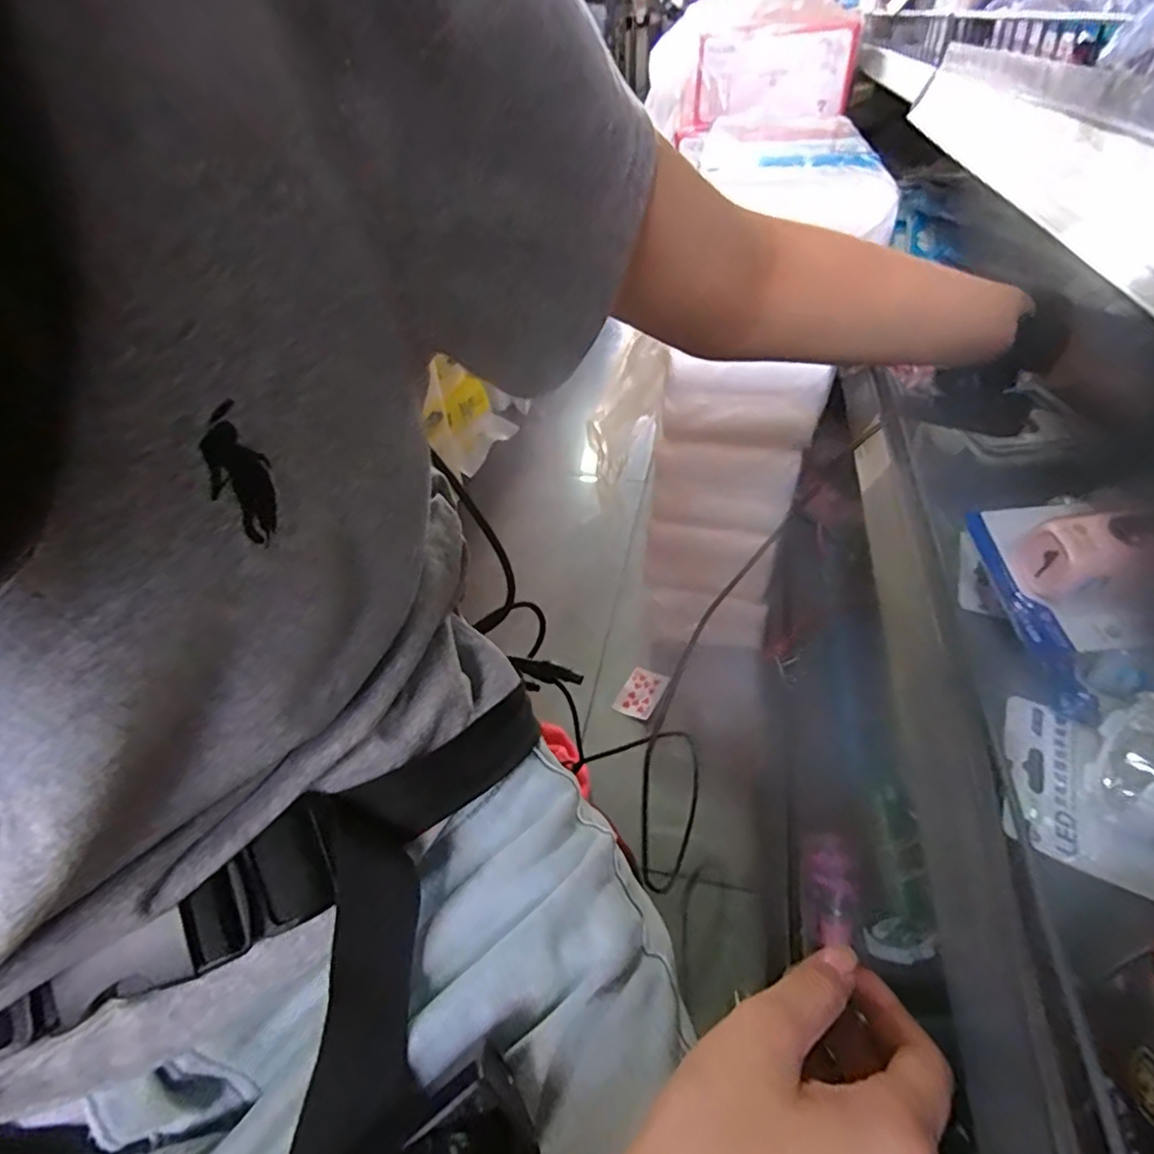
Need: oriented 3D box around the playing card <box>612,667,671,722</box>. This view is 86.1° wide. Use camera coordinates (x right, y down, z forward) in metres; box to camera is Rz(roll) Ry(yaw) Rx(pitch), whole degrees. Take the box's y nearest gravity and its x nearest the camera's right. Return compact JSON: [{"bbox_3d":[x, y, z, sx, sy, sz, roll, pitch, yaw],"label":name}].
[{"bbox_3d":[0.094,0.171,0.907,0.058,0.007,0.087,18,46,23],"label":"playing card"}]

